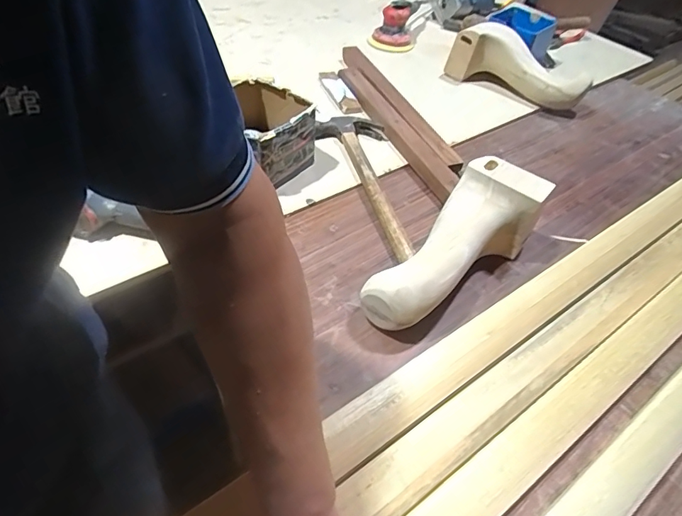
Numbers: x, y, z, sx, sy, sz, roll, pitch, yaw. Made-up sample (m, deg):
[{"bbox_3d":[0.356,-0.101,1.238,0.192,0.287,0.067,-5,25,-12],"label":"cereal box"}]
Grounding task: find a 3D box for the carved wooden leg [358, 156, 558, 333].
[{"bbox_3d":[0.152,-0.016,0.609,0.113,0.103,0.280,33,51,23],"label":"carved wooden leg"}]

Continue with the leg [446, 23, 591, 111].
[{"bbox_3d":[0.384,-0.413,1.010,0.294,0.106,0.088,26,49,18],"label":"leg"}]

